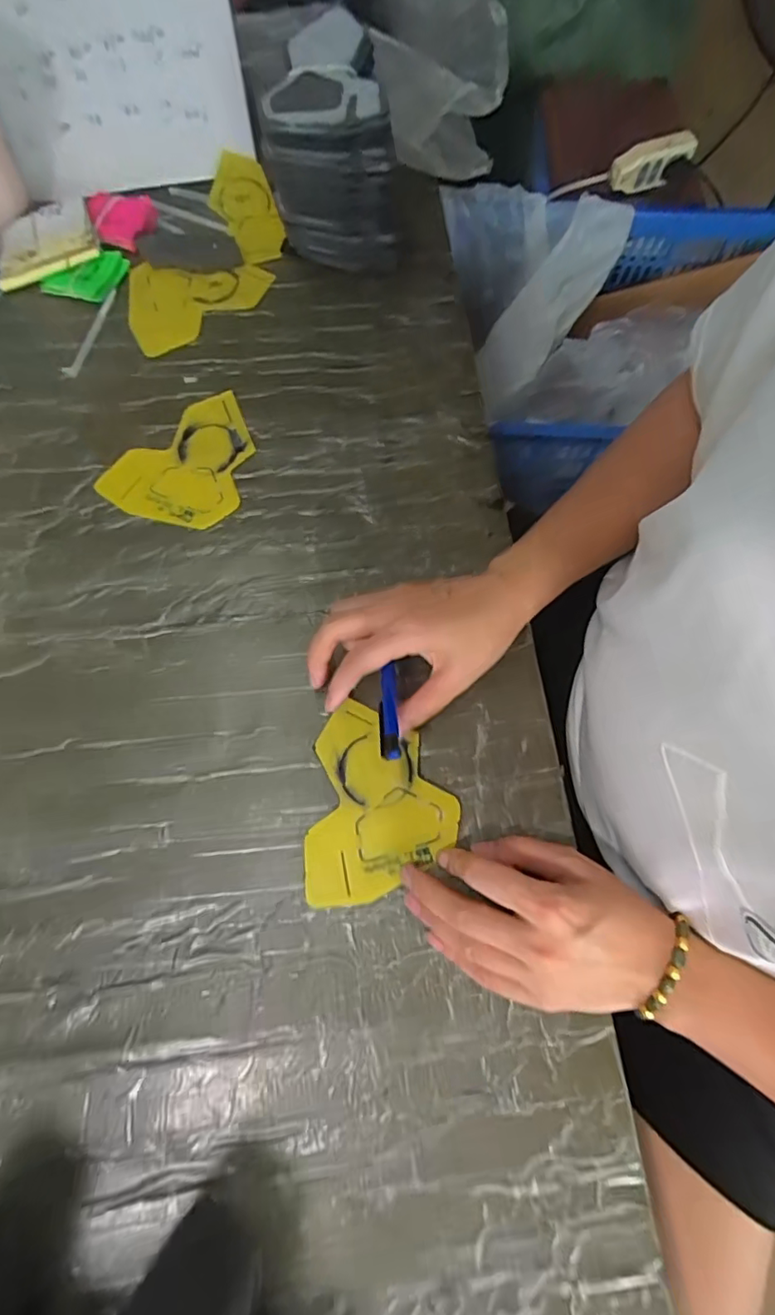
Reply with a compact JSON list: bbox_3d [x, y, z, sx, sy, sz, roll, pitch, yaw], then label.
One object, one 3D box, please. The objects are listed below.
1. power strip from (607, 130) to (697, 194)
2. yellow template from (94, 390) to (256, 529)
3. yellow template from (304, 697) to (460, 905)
[{"bbox_3d":[0.393,-0.736,0.829,0.128,0.060,0.030,-23,73,-9],"label":"power strip"},{"bbox_3d":[-0.155,-0.152,0.449,0.094,0.005,0.127,43,75,13],"label":"yellow template"},{"bbox_3d":[-0.004,0.092,0.362,0.094,0.006,0.120,-1,71,-1],"label":"yellow template"}]

